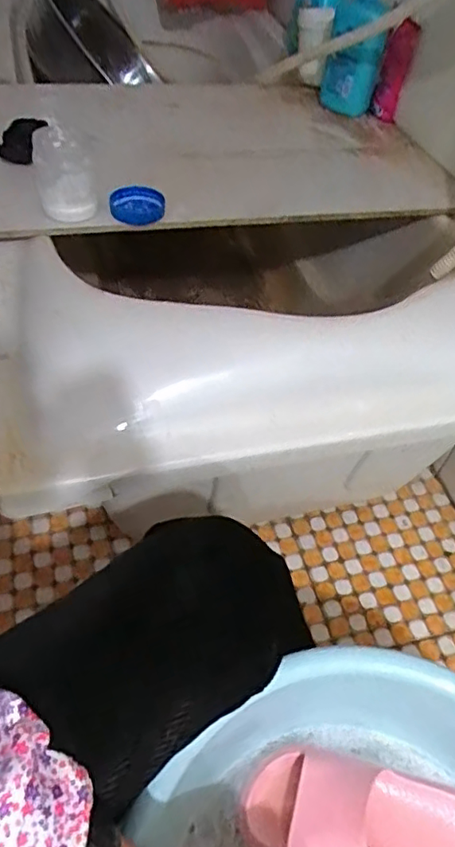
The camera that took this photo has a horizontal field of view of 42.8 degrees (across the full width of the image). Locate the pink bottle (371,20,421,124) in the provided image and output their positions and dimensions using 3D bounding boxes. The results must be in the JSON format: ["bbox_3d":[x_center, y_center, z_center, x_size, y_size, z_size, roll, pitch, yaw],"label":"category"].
[{"bbox_3d":[0.277,-0.579,0.965,0.047,0.184,0.033,11,75,5],"label":"pink bottle"}]

